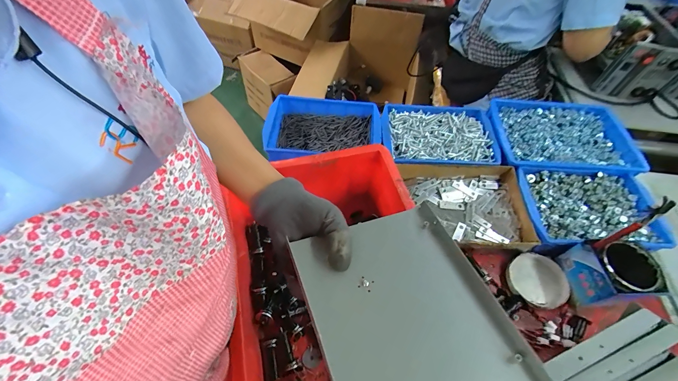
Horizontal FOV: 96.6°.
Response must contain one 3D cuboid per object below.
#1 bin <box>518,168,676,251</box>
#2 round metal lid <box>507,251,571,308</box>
[{"bbox_3d":[0.501,0.031,0.600,0.263,0.069,0.178,1,57,-2],"label":"bin"},{"bbox_3d":[0.362,0.163,0.551,0.098,0.014,0.097,-11,58,-10],"label":"round metal lid"}]

